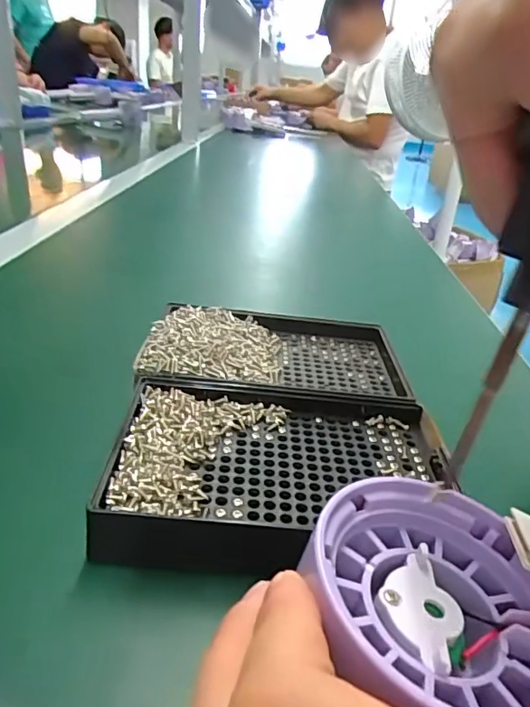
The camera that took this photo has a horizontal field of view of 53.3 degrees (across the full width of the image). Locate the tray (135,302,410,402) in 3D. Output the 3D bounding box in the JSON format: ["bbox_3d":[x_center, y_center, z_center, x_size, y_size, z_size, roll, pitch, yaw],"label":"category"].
[{"bbox_3d":[0.009,-0.003,0.296,0.142,0.017,0.087,5,27,-3],"label":"tray"}]

